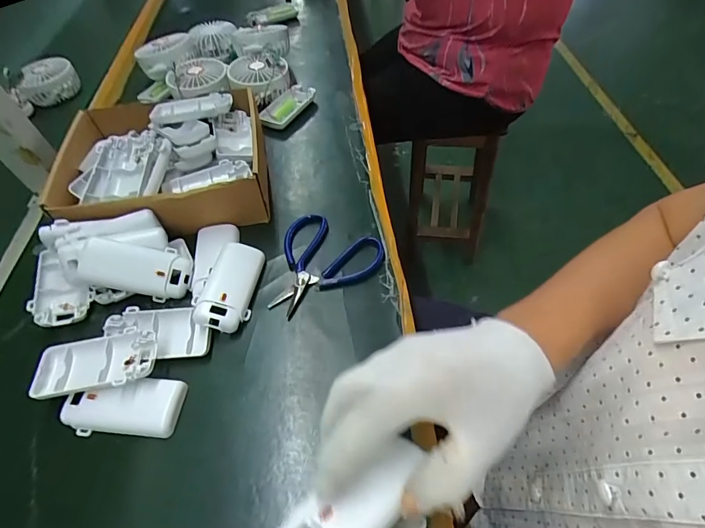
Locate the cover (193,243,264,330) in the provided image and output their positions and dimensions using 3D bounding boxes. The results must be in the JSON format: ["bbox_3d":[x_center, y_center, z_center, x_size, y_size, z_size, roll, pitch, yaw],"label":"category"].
[{"bbox_3d":[-0.119,0.022,0.391,0.048,0.029,0.092,6,54,9],"label":"cover"}]

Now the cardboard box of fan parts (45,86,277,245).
[{"bbox_3d":[-0.217,-0.119,0.477,0.229,0.071,0.201,-11,54,-4],"label":"cardboard box of fan parts"}]

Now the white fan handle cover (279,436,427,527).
[{"bbox_3d":[0.004,0.133,0.225,0.092,0.016,0.041,-26,55,-29],"label":"white fan handle cover"}]

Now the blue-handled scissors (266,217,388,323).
[{"bbox_3d":[-0.034,0.001,0.408,0.102,0.017,0.118,24,59,21],"label":"blue-handled scissors"}]

